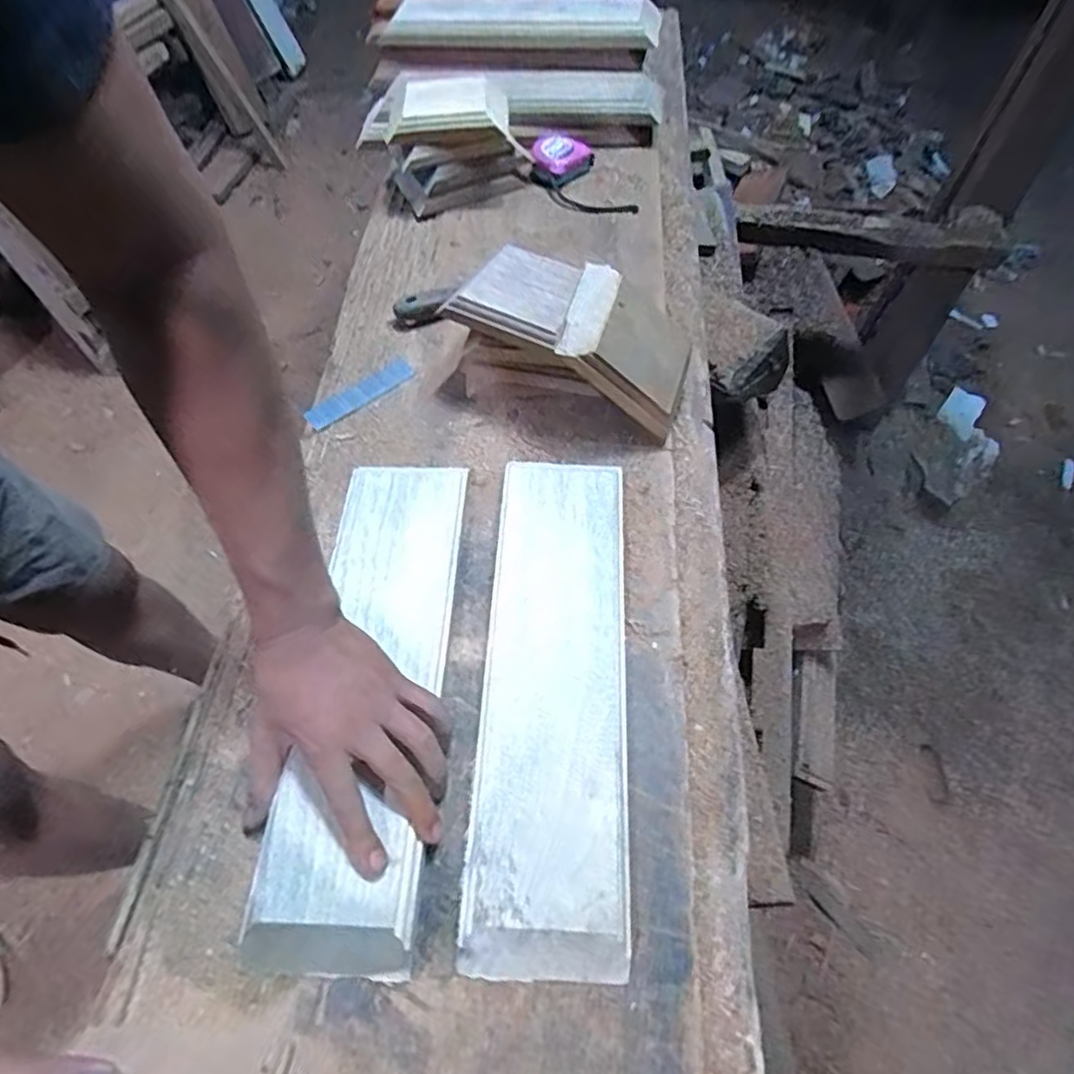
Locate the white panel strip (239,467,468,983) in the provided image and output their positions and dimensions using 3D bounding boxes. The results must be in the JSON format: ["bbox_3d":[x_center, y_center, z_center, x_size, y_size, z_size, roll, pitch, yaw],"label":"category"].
[{"bbox_3d":[-0.123,0.100,0.496,0.111,0.027,0.386,5,57,2],"label":"white panel strip"}]

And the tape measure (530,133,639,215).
[{"bbox_3d":[0.052,-0.461,0.838,0.090,0.033,0.163,-24,62,-15],"label":"tape measure"}]

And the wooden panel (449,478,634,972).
[{"bbox_3d":[0.014,0.103,0.488,0.104,0.030,0.375,4,59,2],"label":"wooden panel"}]

